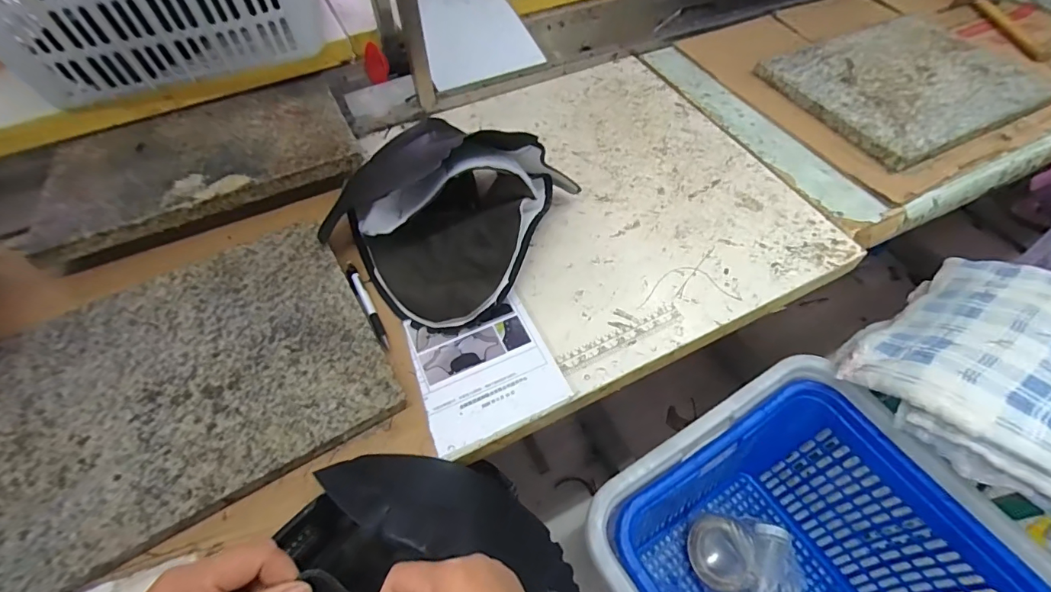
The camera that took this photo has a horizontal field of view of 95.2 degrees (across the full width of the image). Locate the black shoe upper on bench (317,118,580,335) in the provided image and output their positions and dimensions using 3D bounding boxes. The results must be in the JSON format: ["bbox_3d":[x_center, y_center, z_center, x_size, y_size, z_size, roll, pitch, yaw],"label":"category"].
[{"bbox_3d":[-0.115,-0.119,0.585,0.261,0.141,0.256,20,58,15],"label":"black shoe upper on bench"}]

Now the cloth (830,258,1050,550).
[{"bbox_3d":[0.829,0.142,0.789,0.418,0.121,0.443,-35,61,-21],"label":"cloth"}]

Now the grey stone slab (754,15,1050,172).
[{"bbox_3d":[0.642,-0.363,0.811,0.393,0.029,0.300,-23,57,-14],"label":"grey stone slab"}]

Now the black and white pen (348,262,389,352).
[{"bbox_3d":[-0.186,0.010,0.564,0.013,0.013,0.133,-26,58,-16],"label":"black and white pen"}]

